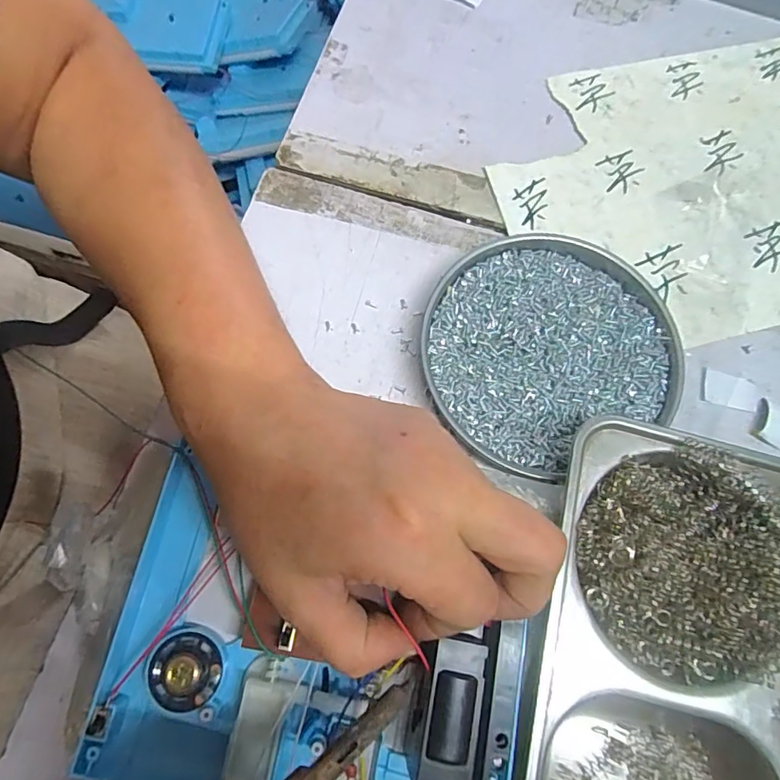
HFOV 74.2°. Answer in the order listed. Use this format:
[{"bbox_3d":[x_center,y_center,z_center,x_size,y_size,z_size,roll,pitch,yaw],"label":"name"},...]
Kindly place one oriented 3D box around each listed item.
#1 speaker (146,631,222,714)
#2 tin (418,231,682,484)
[{"bbox_3d":[-0.082,0.112,0.204,0.029,0.013,0.027,-30,75,-12],"label":"speaker"},{"bbox_3d":[0.084,-0.024,0.285,0.130,0.017,0.125,1,71,-2],"label":"tin"}]

